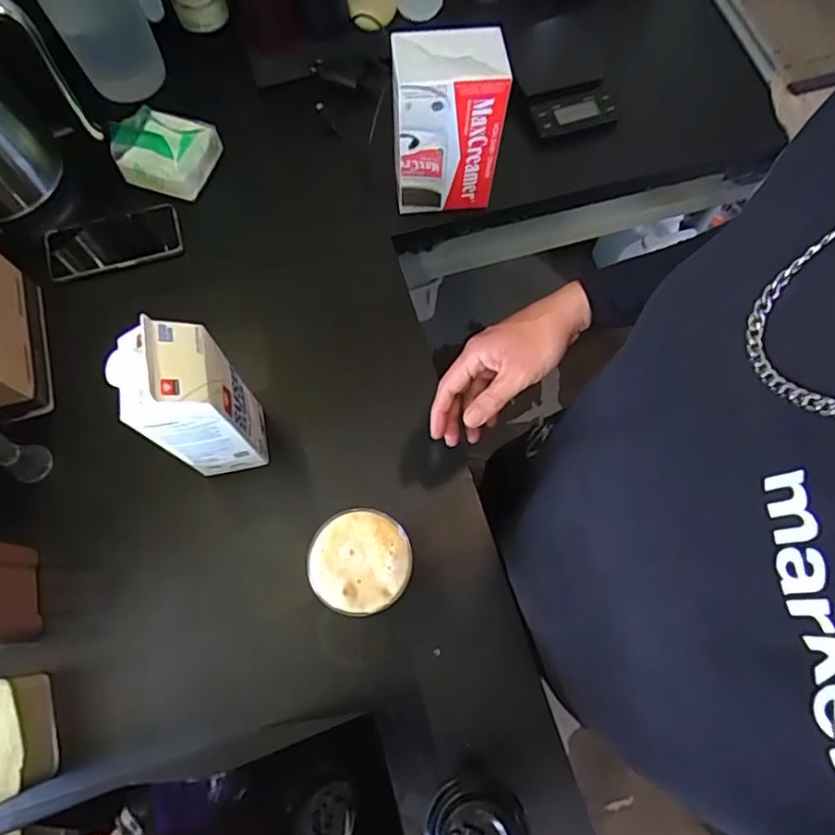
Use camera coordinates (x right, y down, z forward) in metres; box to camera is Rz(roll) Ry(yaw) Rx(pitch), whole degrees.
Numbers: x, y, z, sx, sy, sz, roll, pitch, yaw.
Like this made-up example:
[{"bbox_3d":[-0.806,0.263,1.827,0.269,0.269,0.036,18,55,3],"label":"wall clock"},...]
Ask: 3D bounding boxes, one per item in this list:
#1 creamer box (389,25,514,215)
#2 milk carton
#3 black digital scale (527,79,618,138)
[{"bbox_3d":[0.033,-0.342,0.669,0.121,0.195,0.073,-5,70,-3],"label":"creamer box"},{"bbox_3d":[-0.204,-0.010,0.532,0.073,0.206,0.070,-12,71,-5],"label":"milk carton"},{"bbox_3d":[0.217,-0.440,0.804,0.121,0.021,0.066,-18,72,-7],"label":"black digital scale"}]

